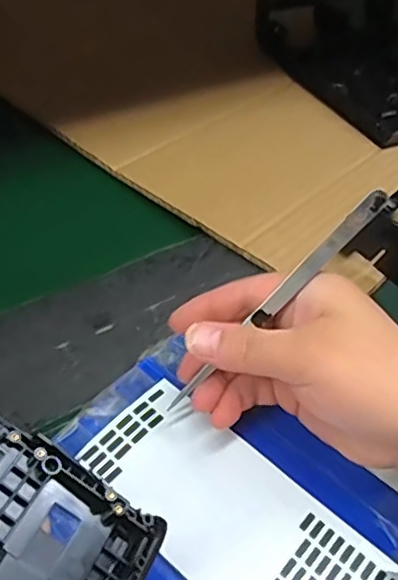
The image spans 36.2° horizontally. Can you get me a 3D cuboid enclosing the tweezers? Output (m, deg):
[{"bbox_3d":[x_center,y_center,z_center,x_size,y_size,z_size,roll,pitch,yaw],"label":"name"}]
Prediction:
[{"bbox_3d":[0.031,0.009,0.271,0.012,0.138,0.009,20,30,-46],"label":"tweezers"}]

